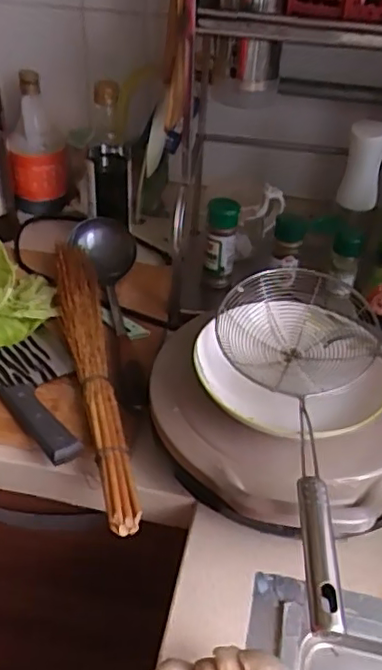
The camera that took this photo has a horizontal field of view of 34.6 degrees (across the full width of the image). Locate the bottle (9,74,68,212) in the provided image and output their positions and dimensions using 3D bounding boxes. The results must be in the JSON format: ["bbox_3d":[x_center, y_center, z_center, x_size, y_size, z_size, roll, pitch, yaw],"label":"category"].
[{"bbox_3d":[-0.249,-0.312,0.996,0.088,0.204,0.093,-5,39,-10],"label":"bottle"}]

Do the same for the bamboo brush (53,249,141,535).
[{"bbox_3d":[-0.114,0.024,0.675,0.052,0.032,0.449,-6,39,-12],"label":"bamboo brush"}]

